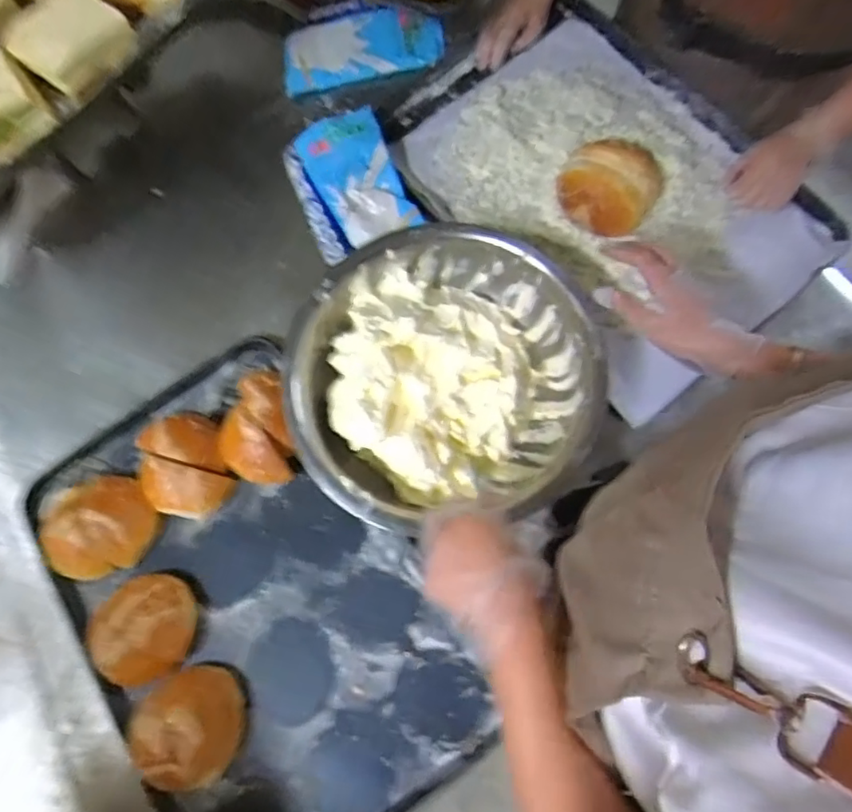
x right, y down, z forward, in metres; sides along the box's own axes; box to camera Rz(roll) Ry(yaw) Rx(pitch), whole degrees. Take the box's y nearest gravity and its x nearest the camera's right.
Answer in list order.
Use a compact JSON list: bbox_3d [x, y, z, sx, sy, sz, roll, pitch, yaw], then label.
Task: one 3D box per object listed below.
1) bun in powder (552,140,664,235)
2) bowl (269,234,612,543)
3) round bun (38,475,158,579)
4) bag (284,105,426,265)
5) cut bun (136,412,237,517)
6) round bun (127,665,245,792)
[{"bbox_3d":[0.249,-0.304,0.778,0.130,0.066,0.128,-1,74,2],"label":"bun in powder"},{"bbox_3d":[0.017,-0.027,0.715,0.353,0.118,0.345,-1,74,2],"label":"bowl"},{"bbox_3d":[-0.419,0.149,0.732,0.130,0.053,0.120,-1,74,2],"label":"round bun"},{"bbox_3d":[-0.108,-0.310,0.814,0.145,0.056,0.194,-22,74,-4],"label":"bag"},{"bbox_3d":[-0.313,0.074,0.751,0.117,0.060,0.133,6,74,4],"label":"cut bun"},{"bbox_3d":[-0.270,0.369,0.656,0.121,0.053,0.117,-1,74,2],"label":"round bun"}]

